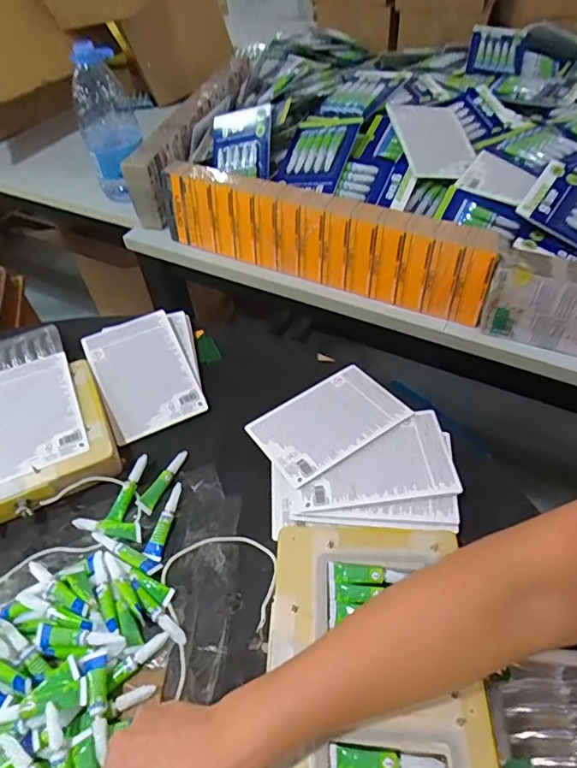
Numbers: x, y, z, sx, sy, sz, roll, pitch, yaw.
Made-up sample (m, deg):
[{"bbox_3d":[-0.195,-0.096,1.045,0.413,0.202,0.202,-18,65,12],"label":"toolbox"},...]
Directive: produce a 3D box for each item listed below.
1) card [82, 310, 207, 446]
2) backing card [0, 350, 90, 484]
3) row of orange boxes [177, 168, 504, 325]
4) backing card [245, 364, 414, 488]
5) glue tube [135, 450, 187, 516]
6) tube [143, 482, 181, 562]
[{"bbox_3d":[-0.187,-0.015,0.654,0.114,0.009,0.174,-23,65,-12],"label":"card"},{"bbox_3d":[-0.308,0.033,0.599,0.113,0.010,0.175,-23,54,-14],"label":"backing card"},{"bbox_3d":[0.042,-0.220,0.755,0.514,0.120,0.063,21,54,21],"label":"row of orange boxes"},{"bbox_3d":[0.047,0.040,0.605,0.167,0.006,0.113,-29,52,-18],"label":"backing card"},{"bbox_3d":[-0.139,0.106,0.567,0.016,0.013,0.080,17,53,19],"label":"glue tube"},{"bbox_3d":[-0.129,0.144,0.535,0.017,0.012,0.081,8,50,12],"label":"tube"}]

